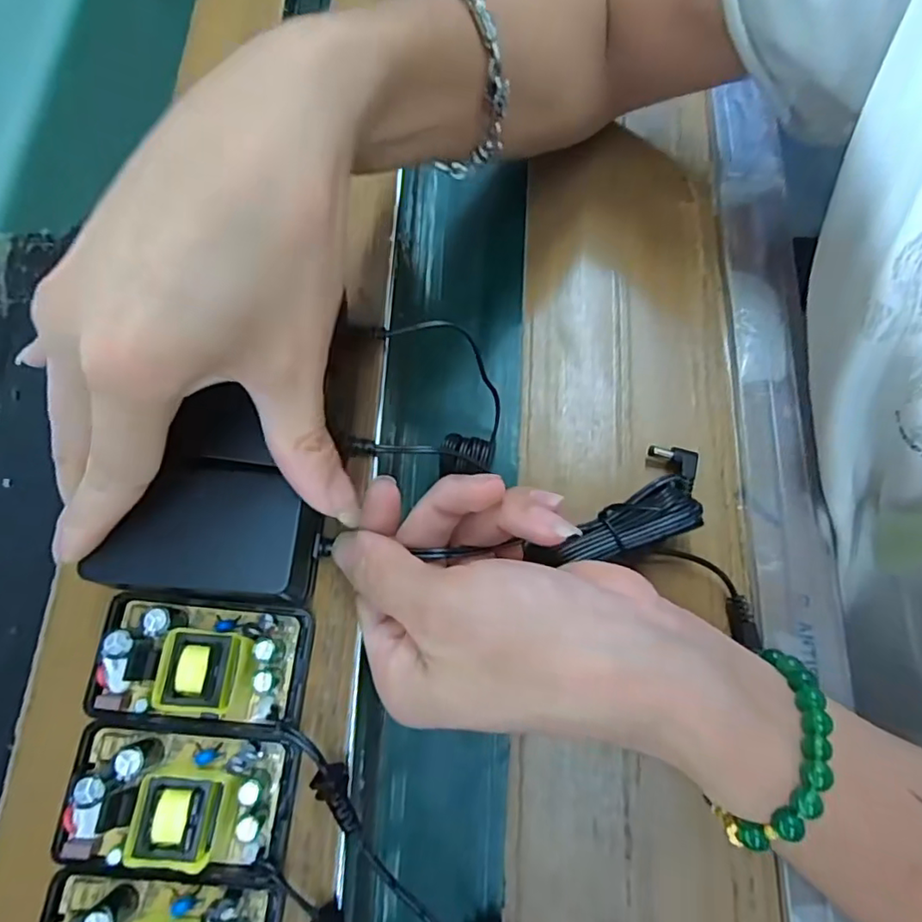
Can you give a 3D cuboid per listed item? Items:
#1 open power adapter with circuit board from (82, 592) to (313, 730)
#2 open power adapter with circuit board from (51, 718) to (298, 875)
[{"bbox_3d":[-0.092,0.068,0.204,0.071,0.023,0.040,3,73,6],"label":"open power adapter with circuit board"},{"bbox_3d":[-0.093,0.108,0.189,0.070,0.022,0.040,3,73,6],"label":"open power adapter with circuit board"}]

